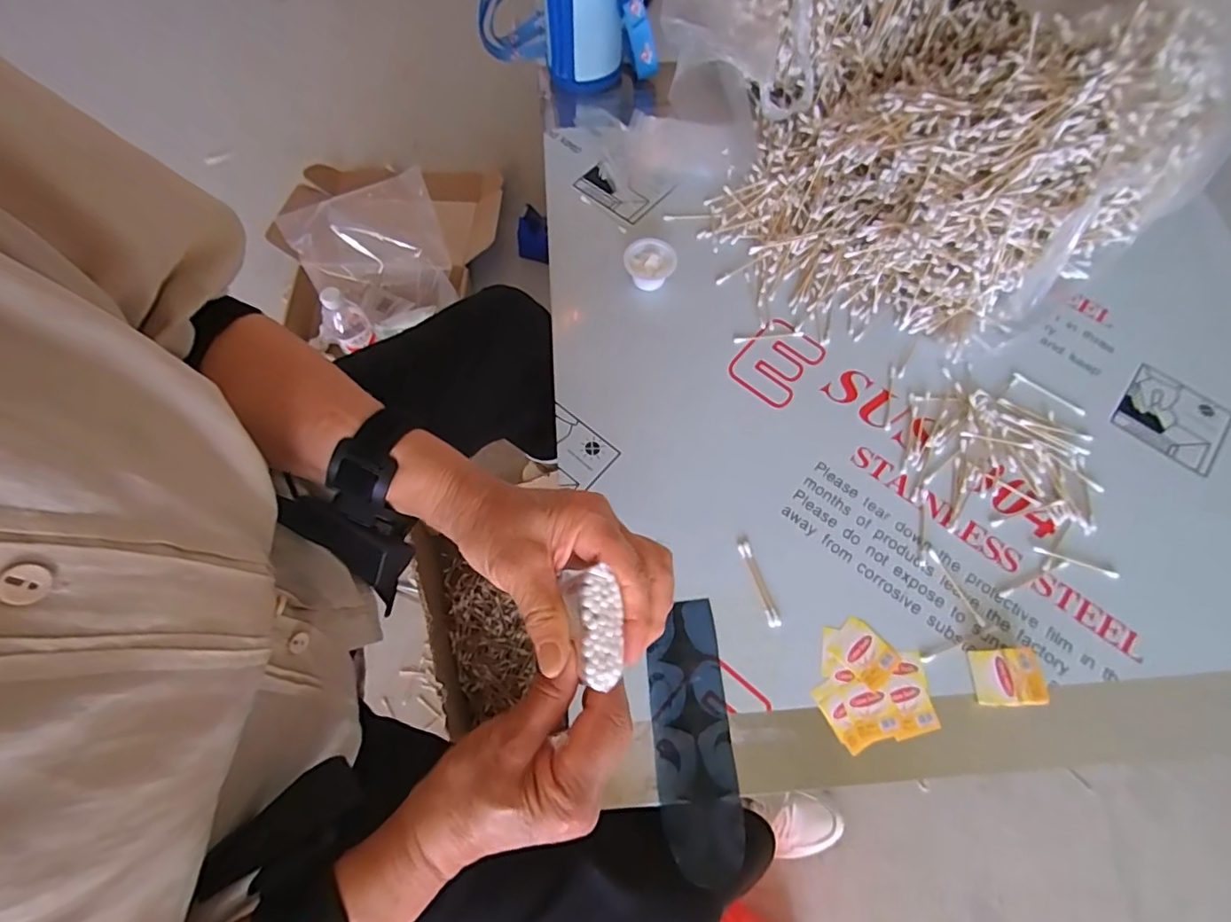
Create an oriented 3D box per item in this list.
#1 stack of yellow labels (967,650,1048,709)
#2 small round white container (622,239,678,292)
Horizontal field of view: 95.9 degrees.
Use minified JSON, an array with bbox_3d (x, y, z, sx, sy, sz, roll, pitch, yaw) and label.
[{"bbox_3d":[0.313,0.173,0.442,0.048,0.020,0.042,-1,69,-1],"label":"stack of yellow labels"},{"bbox_3d":[0.036,-0.206,0.591,0.054,0.027,0.054,0,69,0],"label":"small round white container"}]

